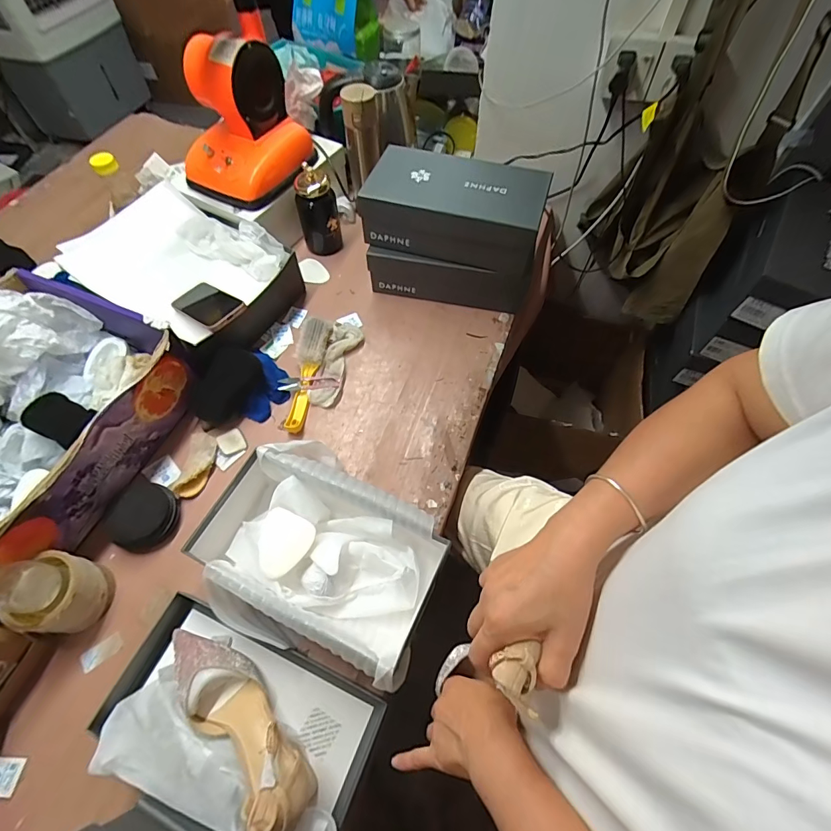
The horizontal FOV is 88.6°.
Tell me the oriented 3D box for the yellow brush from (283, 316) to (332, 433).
[{"bbox_3d":[-0.189,-0.075,0.744,0.052,0.041,0.231,5,61,2],"label":"yellow brush"}]

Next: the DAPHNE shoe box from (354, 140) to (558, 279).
[{"bbox_3d":[0.067,-0.361,0.742,0.298,0.101,0.158,13,62,6],"label":"DAPHNE shoe box"}]

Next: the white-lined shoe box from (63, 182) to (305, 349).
[{"bbox_3d":[-0.416,-0.260,0.795,0.329,0.130,0.247,27,64,13],"label":"white-lined shoe box"}]

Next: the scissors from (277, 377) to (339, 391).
[{"bbox_3d":[-0.184,-0.055,0.736,0.100,0.009,0.025,0,73,-9],"label":"scissors"}]

